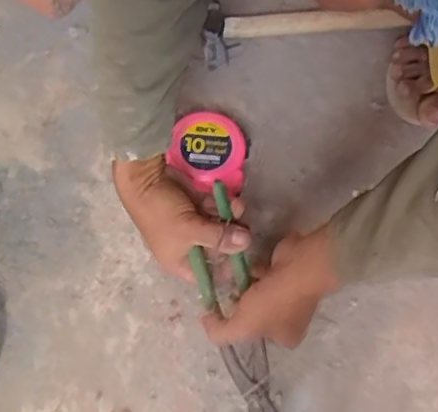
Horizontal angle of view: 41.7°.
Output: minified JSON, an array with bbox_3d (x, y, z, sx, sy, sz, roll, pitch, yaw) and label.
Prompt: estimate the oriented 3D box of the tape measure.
[{"bbox_3d":[-0.010,-0.057,0.625,0.080,0.044,0.080,0,69,-1],"label":"tape measure"}]

